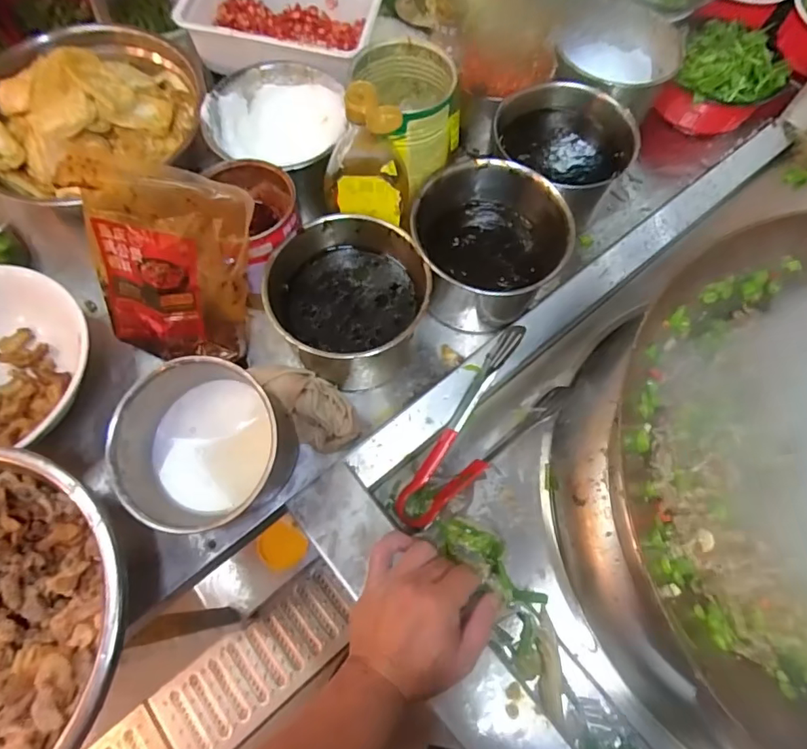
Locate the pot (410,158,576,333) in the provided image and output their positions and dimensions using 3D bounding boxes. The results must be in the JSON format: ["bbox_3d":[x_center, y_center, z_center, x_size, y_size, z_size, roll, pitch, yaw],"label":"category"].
[{"bbox_3d":[0.081,-0.134,0.540,0.151,0.103,0.143,0,67,-1],"label":"pot"}]

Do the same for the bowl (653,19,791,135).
[{"bbox_3d":[0.409,-0.376,0.648,0.122,0.075,0.125,0,67,-1],"label":"bowl"}]

